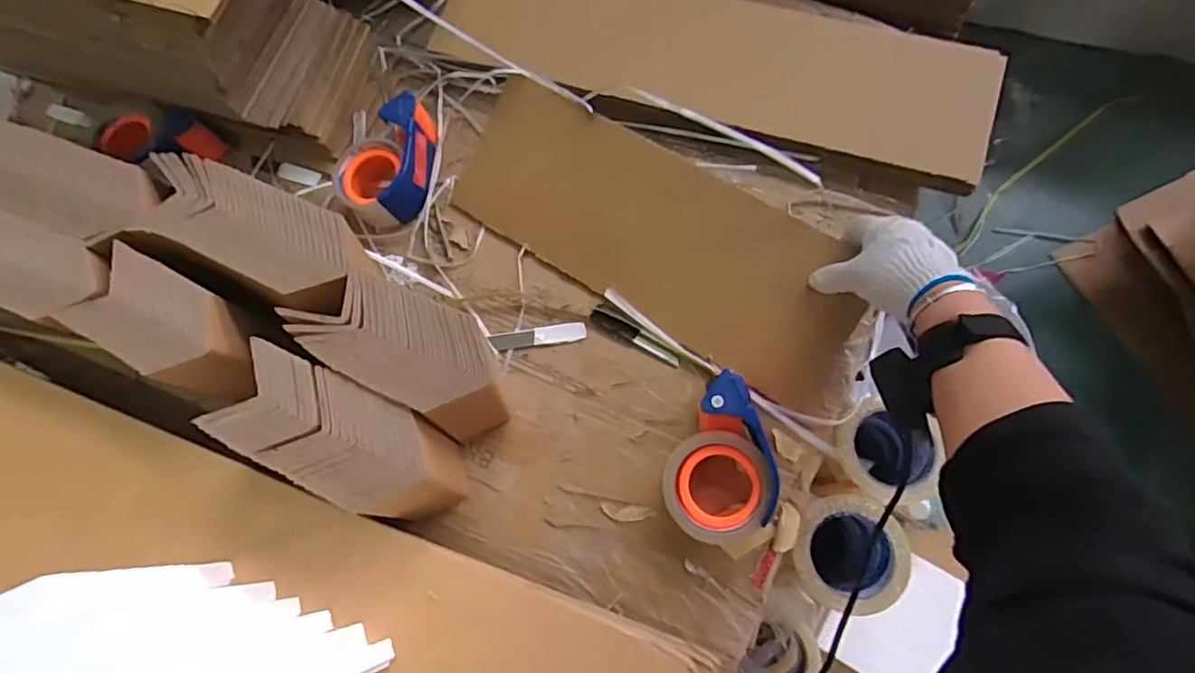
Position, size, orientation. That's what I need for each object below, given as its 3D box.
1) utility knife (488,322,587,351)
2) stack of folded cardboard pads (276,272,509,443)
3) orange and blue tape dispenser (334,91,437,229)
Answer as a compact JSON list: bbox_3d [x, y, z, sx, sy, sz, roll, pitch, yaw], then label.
[{"bbox_3d":[-0.063,0.000,0.637,0.103,0.004,0.019,-8,83,6],"label":"utility knife"},{"bbox_3d":[-0.166,0.026,0.557,0.161,0.167,0.083,24,78,13],"label":"stack of folded cardboard pads"},{"bbox_3d":[-0.241,-0.201,0.683,0.104,0.073,0.134,-3,73,6],"label":"orange and blue tape dispenser"}]

